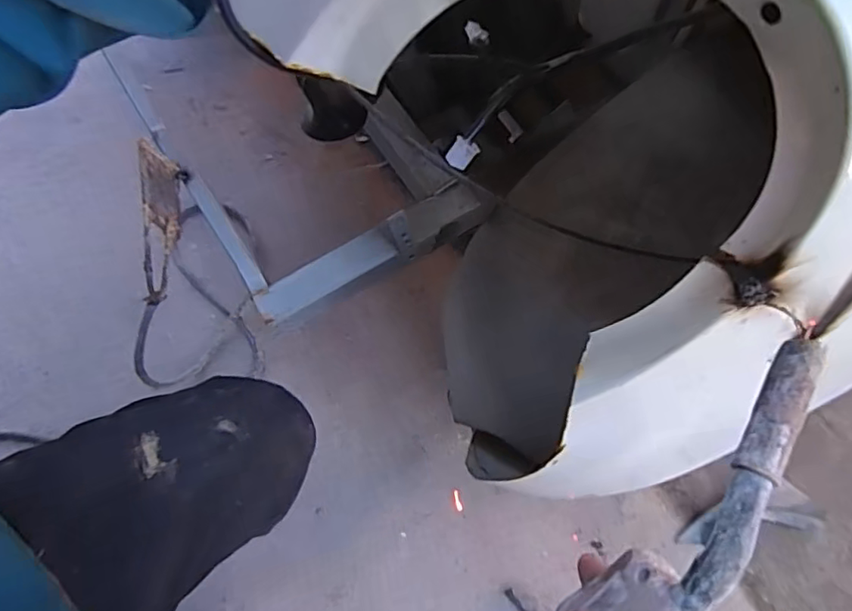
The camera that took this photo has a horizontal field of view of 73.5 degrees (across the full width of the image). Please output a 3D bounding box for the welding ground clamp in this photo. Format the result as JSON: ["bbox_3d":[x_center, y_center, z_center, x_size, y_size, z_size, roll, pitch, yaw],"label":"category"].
[{"bbox_3d":[-0.327,-0.090,0.694,0.070,0.225,0.024,41,43,13],"label":"welding ground clamp"}]

